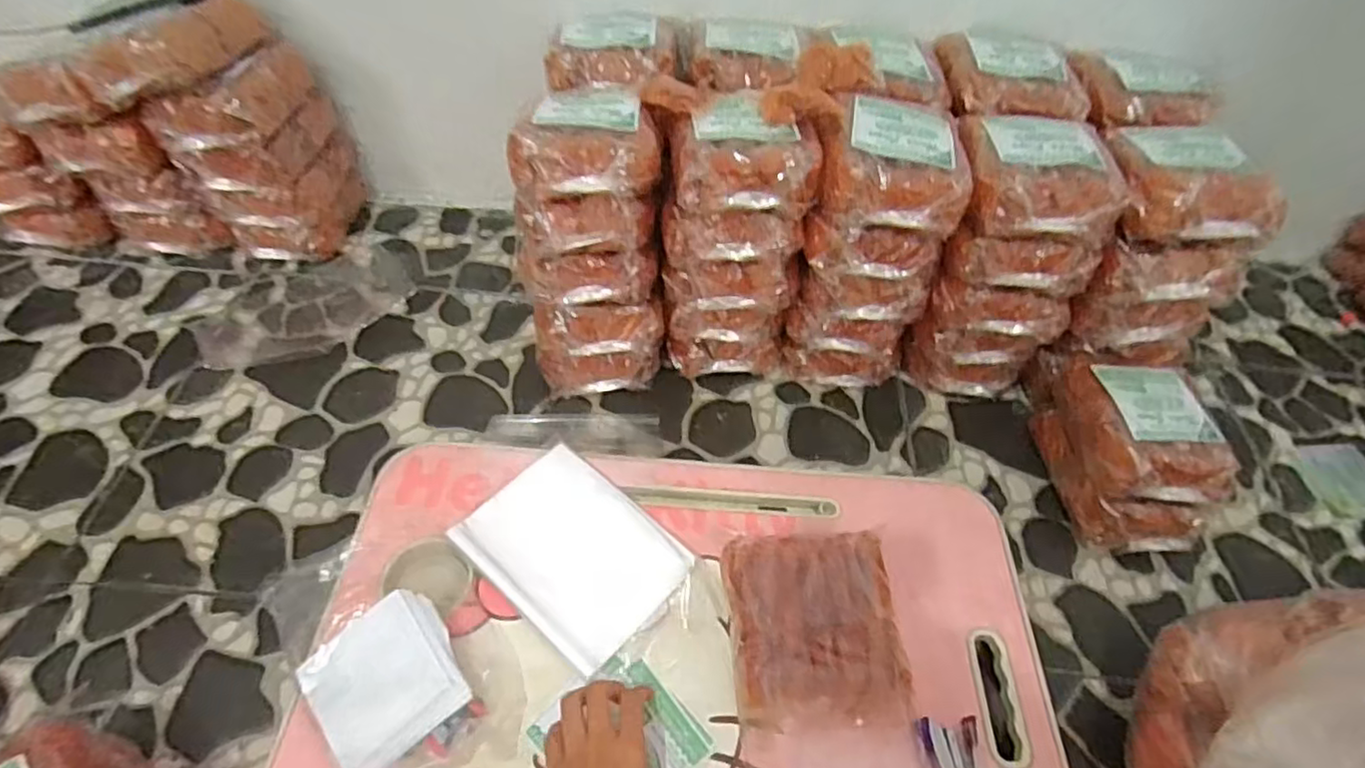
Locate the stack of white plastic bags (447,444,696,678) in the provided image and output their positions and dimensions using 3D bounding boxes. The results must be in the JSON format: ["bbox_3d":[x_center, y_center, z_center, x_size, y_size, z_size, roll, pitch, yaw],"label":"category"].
[{"bbox_3d":[-0.097,0.149,0.585,0.182,0.011,0.134,37,59,21],"label":"stack of white plastic bags"}]

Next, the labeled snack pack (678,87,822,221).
[{"bbox_3d":[0.059,-0.214,0.602,0.131,0.049,0.130,1,53,-4],"label":"labeled snack pack"}]

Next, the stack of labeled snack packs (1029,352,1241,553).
[{"bbox_3d":[0.448,0.064,0.660,0.111,0.103,0.177,0,54,-5],"label":"stack of labeled snack packs"}]

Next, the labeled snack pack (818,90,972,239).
[{"bbox_3d":[0.196,-0.214,0.612,0.136,0.051,0.156,8,53,1],"label":"labeled snack pack"}]

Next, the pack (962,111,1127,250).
[{"bbox_3d":[0.334,-0.199,0.610,0.141,0.056,0.144,4,53,-2],"label":"pack"}]

